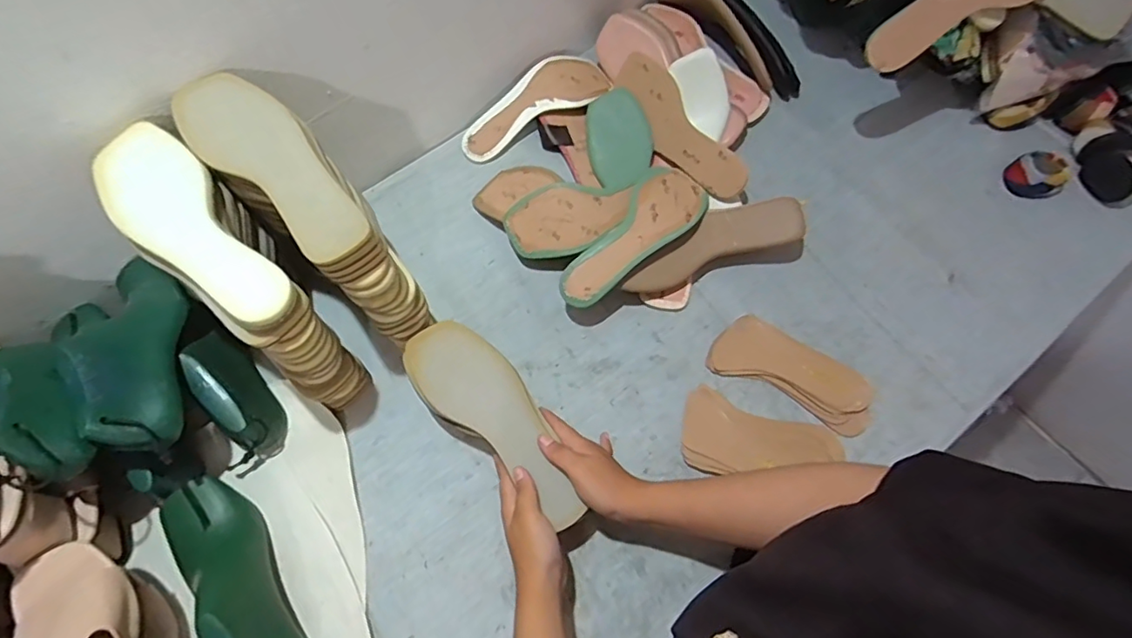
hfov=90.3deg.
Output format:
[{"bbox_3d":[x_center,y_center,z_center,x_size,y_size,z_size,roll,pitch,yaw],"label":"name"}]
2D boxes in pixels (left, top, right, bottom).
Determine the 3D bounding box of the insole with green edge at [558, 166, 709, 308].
[{"bbox_3d":[0.088,-0.101,0.662,0.091,0.039,0.229,33,72,13],"label":"insole with green edge"}]

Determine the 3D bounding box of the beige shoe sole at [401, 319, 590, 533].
[{"bbox_3d":[-0.067,0.095,0.552,0.083,0.024,0.238,-40,73,-14],"label":"beige shoe sole"}]

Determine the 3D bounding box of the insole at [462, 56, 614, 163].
[{"bbox_3d":[-0.045,-0.292,0.780,0.223,0.043,0.082,-35,91,0],"label":"insole"}]

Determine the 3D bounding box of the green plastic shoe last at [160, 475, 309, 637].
[{"bbox_3d":[-0.313,0.267,0.525,0.077,0.096,0.255,-34,69,-12],"label":"green plastic shoe last"}]

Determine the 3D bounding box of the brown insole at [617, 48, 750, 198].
[{"bbox_3d":[0.142,-0.251,0.729,0.065,0.010,0.241,-42,70,31],"label":"brown insole"}]

